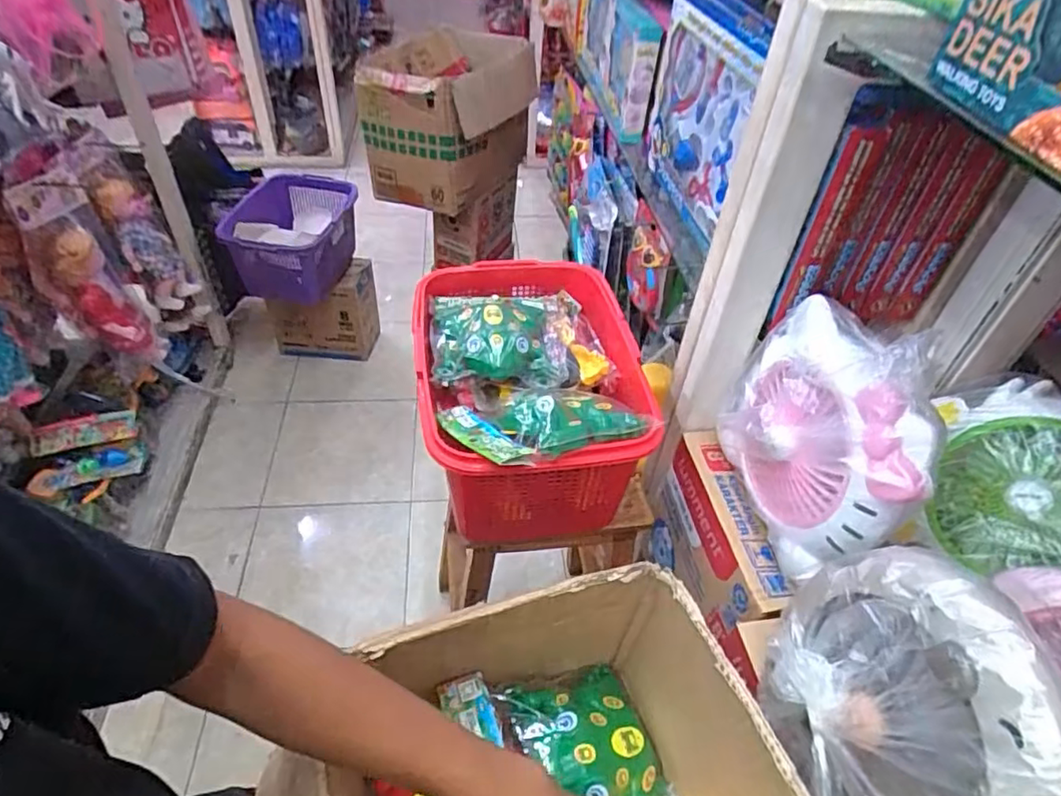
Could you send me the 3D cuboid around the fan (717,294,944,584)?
[{"bbox_3d":[0.298,0.032,0.650,0.094,0.258,0.249,-3,45,-8],"label":"fan"}]

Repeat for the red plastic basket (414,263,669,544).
[{"bbox_3d":[0.008,-0.004,0.876,0.303,0.230,0.389,-7,45,-12],"label":"red plastic basket"}]

